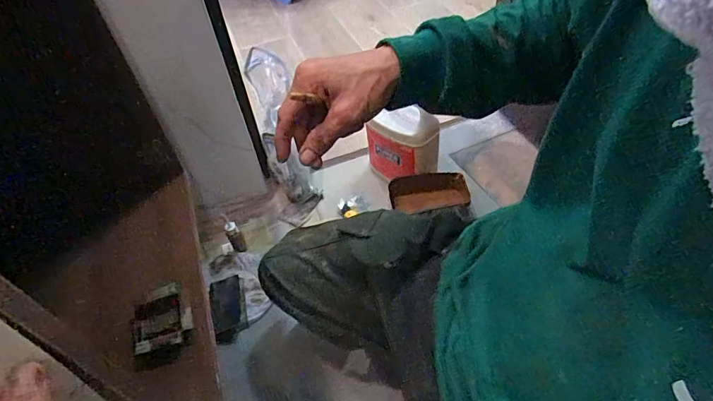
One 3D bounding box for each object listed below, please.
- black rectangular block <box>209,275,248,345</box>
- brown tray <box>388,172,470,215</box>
[{"bbox_3d":[-0.263,0.221,0.891,0.066,0.022,0.141,-17,48,-9],"label":"black rectangular block"},{"bbox_3d":[0.168,-0.022,1.024,0.178,0.067,0.057,-8,48,-1],"label":"brown tray"}]

